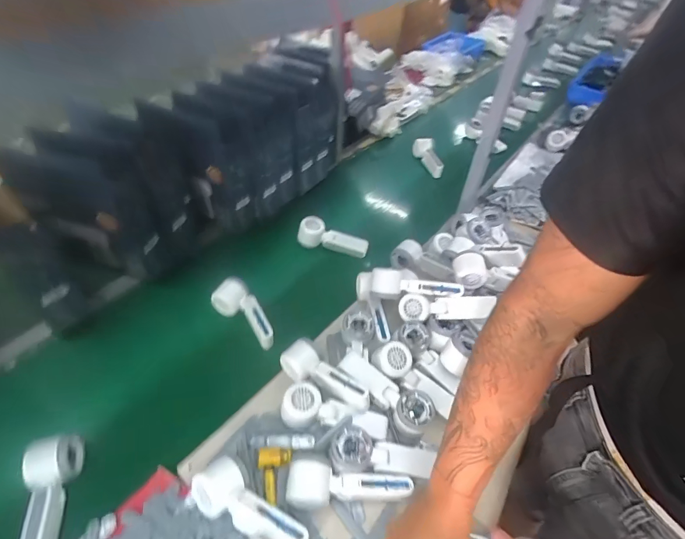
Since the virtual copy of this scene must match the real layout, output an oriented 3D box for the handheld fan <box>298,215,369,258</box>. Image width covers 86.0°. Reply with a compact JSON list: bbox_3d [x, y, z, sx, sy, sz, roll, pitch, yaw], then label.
[{"bbox_3d":[-0.022,-0.072,0.866,0.166,0.046,0.049,18,48,-5],"label":"handheld fan"}]

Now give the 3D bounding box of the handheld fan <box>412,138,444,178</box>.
[{"bbox_3d":[0.269,-0.356,1.161,0.057,0.052,0.167,-2,48,-6],"label":"handheld fan"}]

